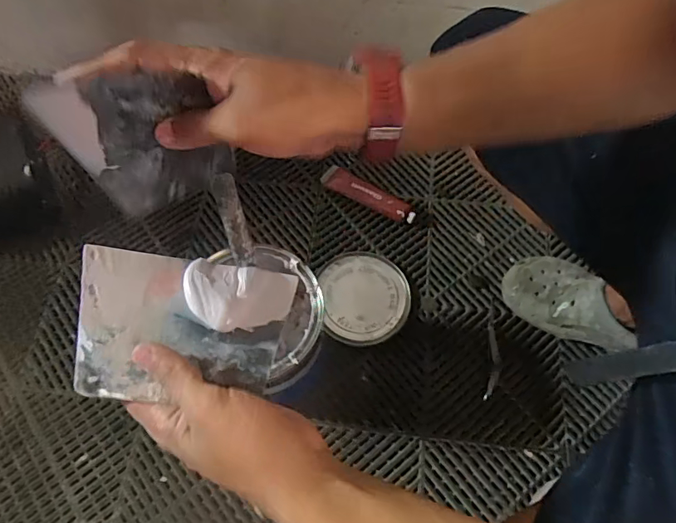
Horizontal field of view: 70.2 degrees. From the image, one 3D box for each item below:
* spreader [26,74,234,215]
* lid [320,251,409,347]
[{"bbox_3d":[-0.134,-0.081,0.343,0.099,0.128,0.011,-17,66,-8],"label":"spreader"},{"bbox_3d":[0.044,0.053,0.766,0.137,0.019,0.153,-3,65,-7],"label":"lid"}]

